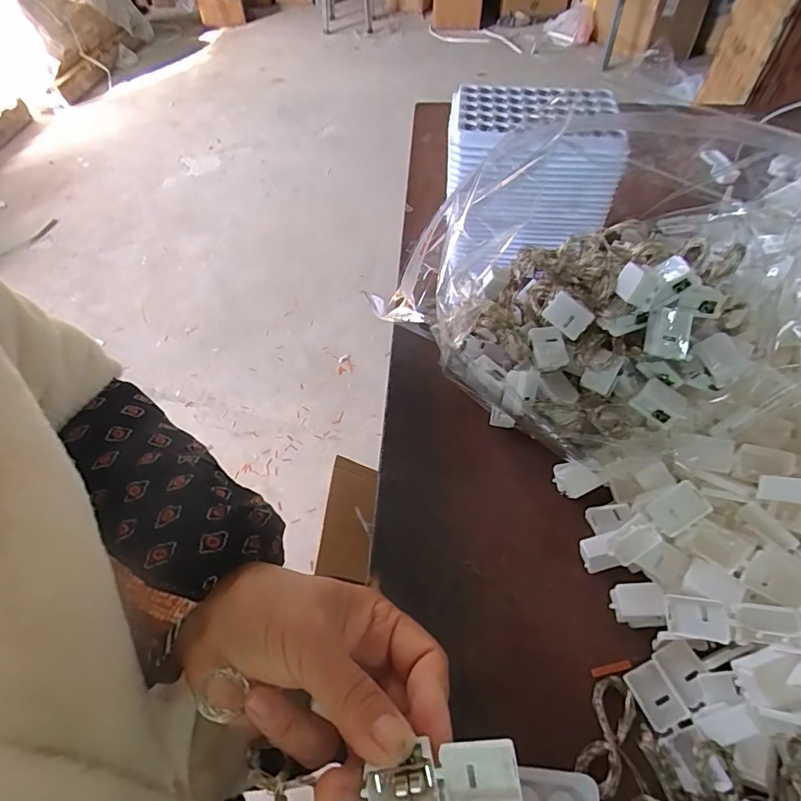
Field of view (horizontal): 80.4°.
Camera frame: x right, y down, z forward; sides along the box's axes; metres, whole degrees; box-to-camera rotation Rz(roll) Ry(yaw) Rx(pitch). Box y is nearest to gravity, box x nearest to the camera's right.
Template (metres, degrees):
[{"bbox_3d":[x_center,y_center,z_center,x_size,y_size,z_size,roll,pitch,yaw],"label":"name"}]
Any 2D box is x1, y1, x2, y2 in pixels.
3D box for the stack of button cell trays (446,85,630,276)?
[{"bbox_3d":[0.102,-0.186,0.397,0.134,0.101,0.118,-2,53,1],"label":"stack of button cell trays"}]

